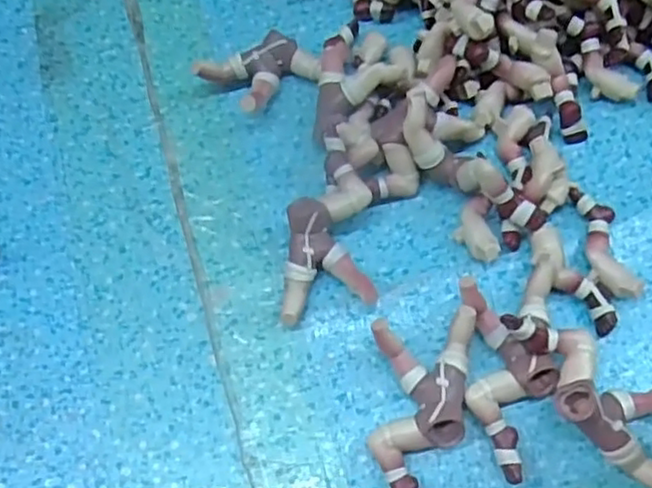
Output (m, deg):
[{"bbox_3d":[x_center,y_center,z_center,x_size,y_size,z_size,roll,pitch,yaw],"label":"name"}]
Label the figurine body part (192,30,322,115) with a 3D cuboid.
[{"bbox_3d":[-0.022,-0.057,0.231,0.038,0.015,0.021,-30,67,-12],"label":"figurine body part"}]

